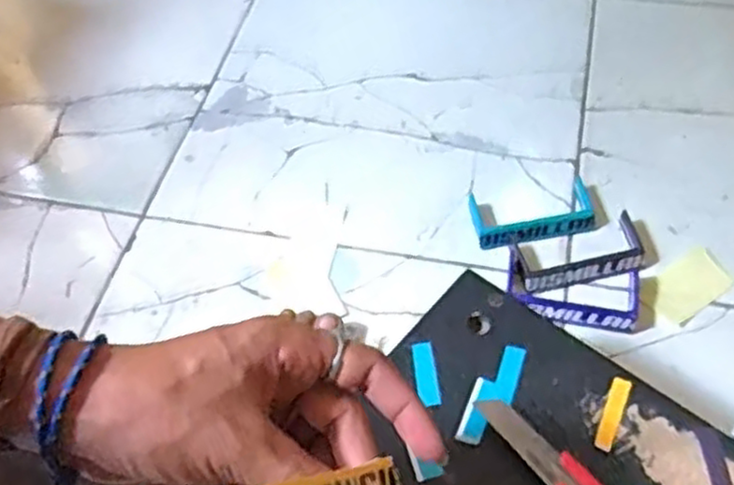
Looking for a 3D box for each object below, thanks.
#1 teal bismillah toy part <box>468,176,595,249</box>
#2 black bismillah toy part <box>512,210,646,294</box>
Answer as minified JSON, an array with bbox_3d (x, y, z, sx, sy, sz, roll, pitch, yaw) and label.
[{"bbox_3d":[0.152,-0.028,0.679,0.110,0.015,0.065,-7,55,-1],"label":"teal bismillah toy part"},{"bbox_3d":[0.187,0.010,0.648,0.116,0.015,0.057,-15,55,-6],"label":"black bismillah toy part"}]

